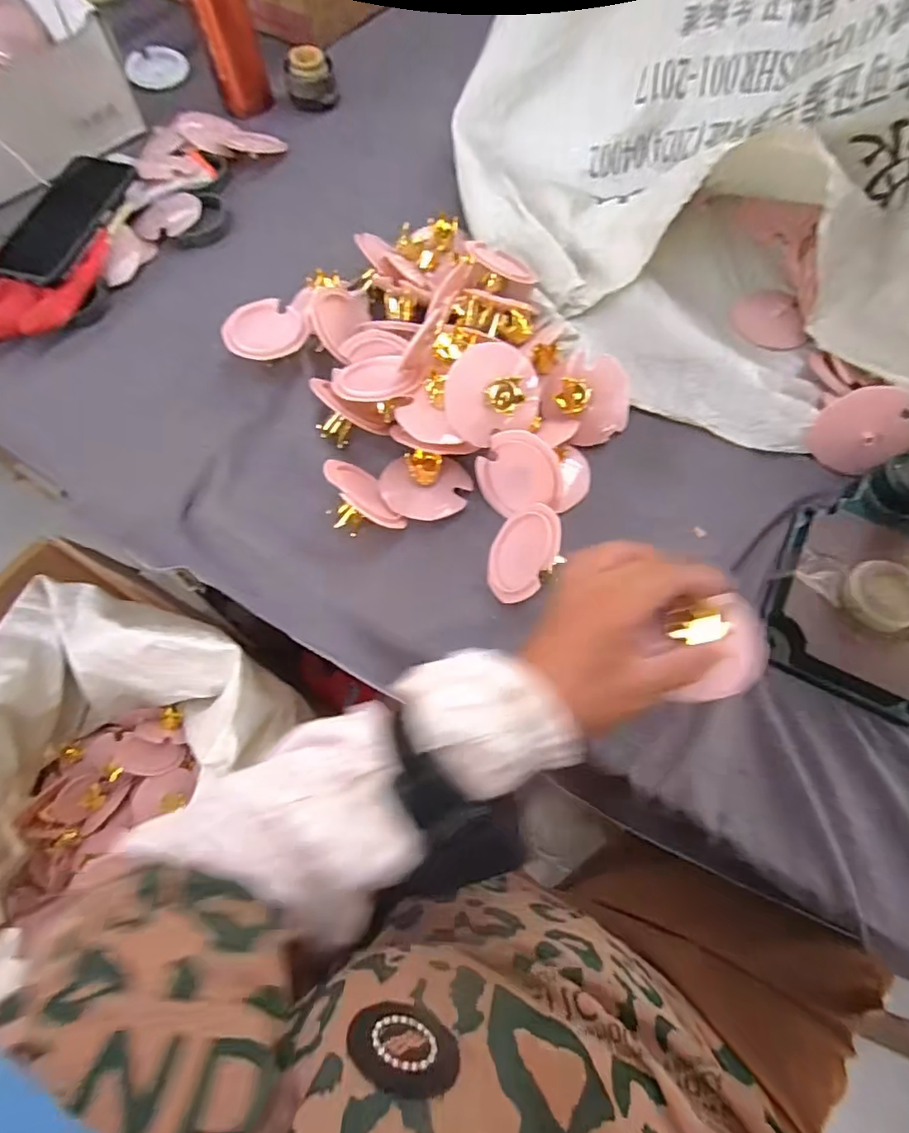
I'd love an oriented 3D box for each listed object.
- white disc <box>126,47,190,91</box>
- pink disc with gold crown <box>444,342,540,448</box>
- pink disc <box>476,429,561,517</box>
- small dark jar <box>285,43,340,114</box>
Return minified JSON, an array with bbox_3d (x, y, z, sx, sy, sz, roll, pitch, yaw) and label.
[{"bbox_3d":[-0.417,-0.701,0.779,0.080,0.008,0.075,-16,78,-16],"label":"white disc"},{"bbox_3d":[0.034,-0.131,0.425,0.080,0.030,0.074,-7,108,-22],"label":"pink disc with gold crown"},{"bbox_3d":[0.049,-0.074,0.442,0.014,0.072,0.065,-36,111,-46],"label":"pink disc"},{"bbox_3d":[-0.186,-0.632,0.723,0.061,0.054,0.061,-1,66,2],"label":"small dark jar"}]

